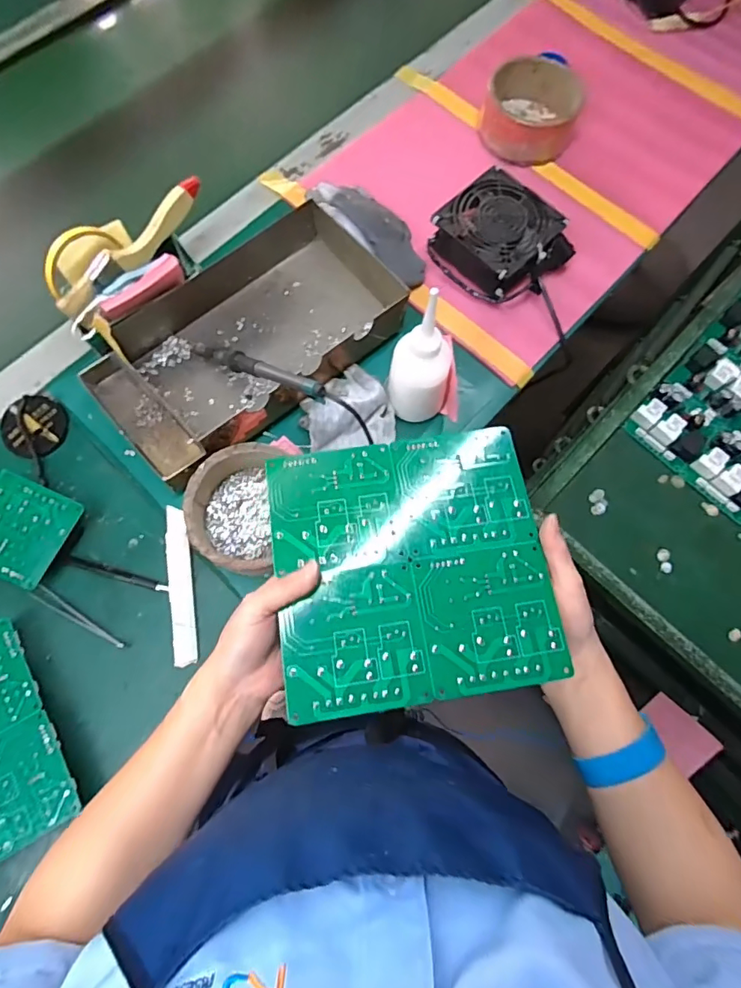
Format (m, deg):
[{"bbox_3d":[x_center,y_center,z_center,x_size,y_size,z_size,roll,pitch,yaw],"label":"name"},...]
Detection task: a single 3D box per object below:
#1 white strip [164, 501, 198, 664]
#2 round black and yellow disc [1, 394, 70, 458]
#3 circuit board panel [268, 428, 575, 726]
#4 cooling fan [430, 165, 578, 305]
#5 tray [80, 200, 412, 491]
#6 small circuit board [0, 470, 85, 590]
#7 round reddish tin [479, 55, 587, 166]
[{"bbox_3d":[-0.190,0.090,0.493,0.022,0.009,0.153,-10,74,-5],"label":"white strip"},{"bbox_3d":[-0.363,-0.074,0.534,0.059,0.020,0.066,34,75,8],"label":"round black and yellow disc"},{"bbox_3d":[0.028,0.047,0.344,0.182,0.009,0.180,-8,73,-3],"label":"circuit board panel"},{"bbox_3d":[0.157,-0.306,0.597,0.146,0.047,0.134,41,76,10],"label":"cooling fan"},{"bbox_3d":[-0.136,-0.173,0.545,0.333,0.060,0.185,-39,78,-12],"label":"tray"},{"bbox_3d":[-0.350,0.036,0.499,0.093,0.028,0.093,22,74,5],"label":"small circuit board"},{"bbox_3d":[0.215,-0.510,0.659,0.125,0.047,0.131,0,73,-1],"label":"round reddish tin"}]

